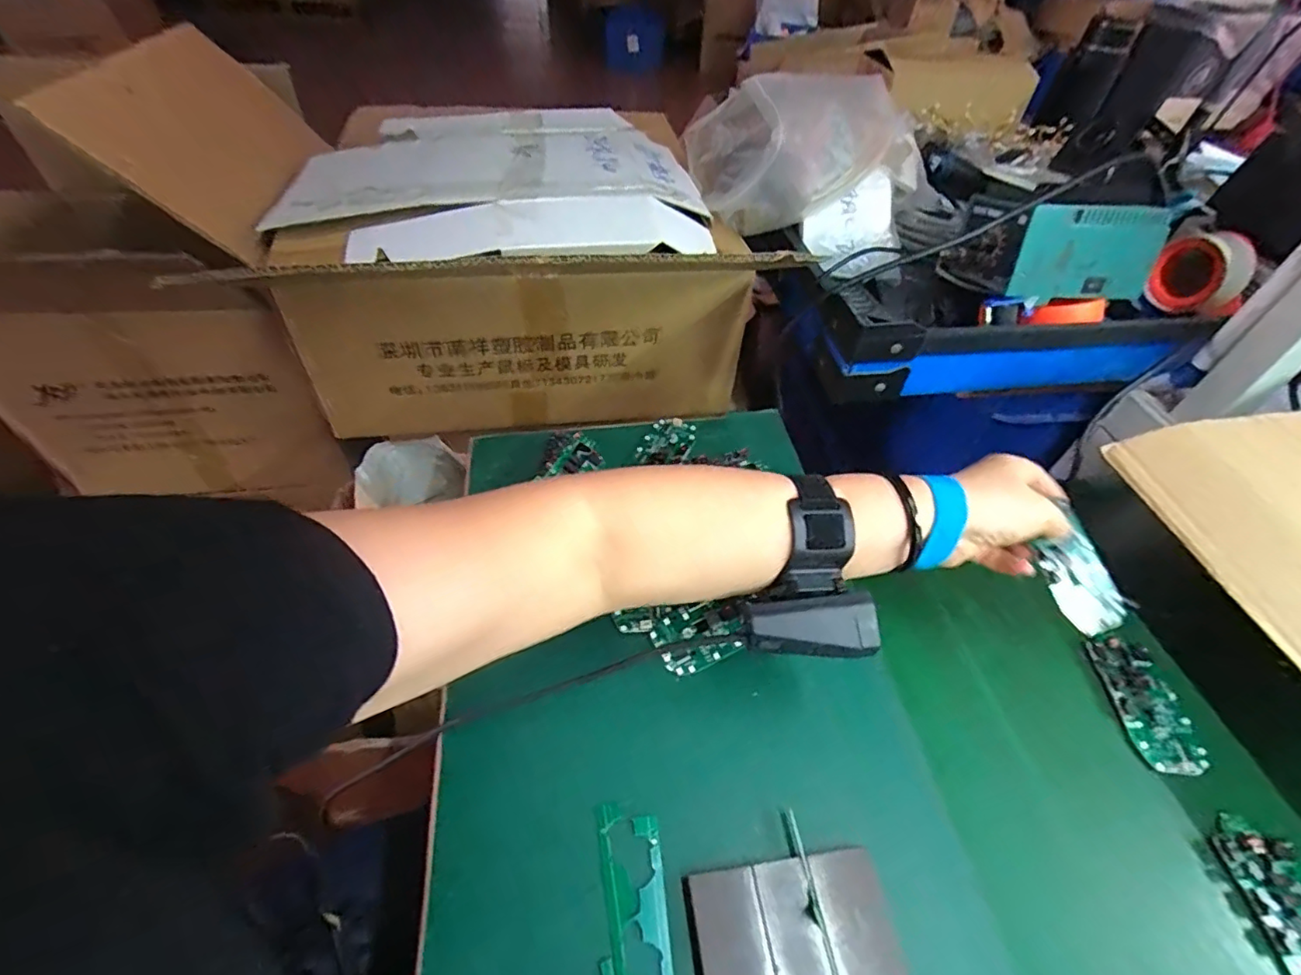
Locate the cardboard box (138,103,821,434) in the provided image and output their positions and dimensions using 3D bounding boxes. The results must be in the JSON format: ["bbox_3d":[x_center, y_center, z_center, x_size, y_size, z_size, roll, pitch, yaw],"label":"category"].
[{"bbox_3d":[-0.140,-0.269,0.726,0.500,0.270,0.323,-1,49,-4],"label":"cardboard box"}]

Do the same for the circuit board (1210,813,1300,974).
[{"bbox_3d":[0.366,0.242,0.321,0.047,0.017,0.099,-2,49,-7],"label":"circuit board"}]

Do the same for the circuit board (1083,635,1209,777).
[{"bbox_3d":[0.349,0.150,0.399,0.047,0.014,0.090,0,49,-5],"label":"circuit board"}]

